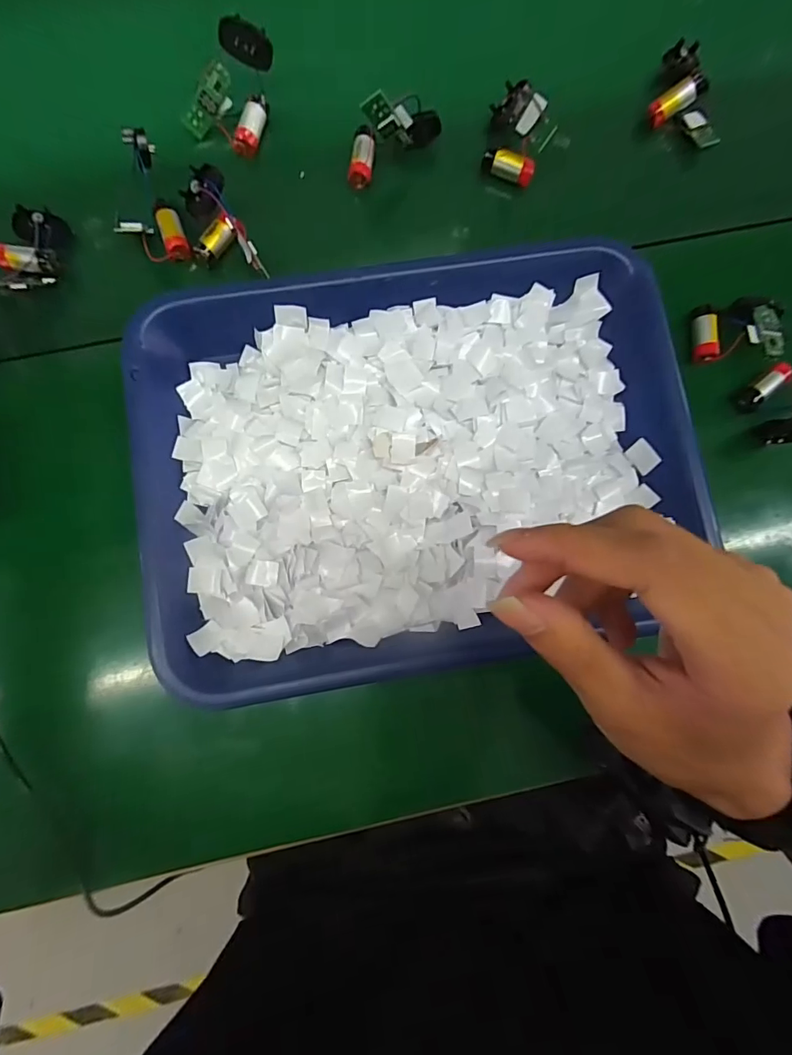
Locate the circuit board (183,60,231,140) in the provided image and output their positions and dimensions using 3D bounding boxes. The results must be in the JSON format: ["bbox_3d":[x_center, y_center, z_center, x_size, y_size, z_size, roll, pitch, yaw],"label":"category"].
[{"bbox_3d":[-0.131,-0.296,0.322,0.045,0.015,0.004,-45,42,23],"label":"circuit board"}]

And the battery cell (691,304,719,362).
[{"bbox_3d":[0.213,-0.136,0.320,0.012,0.014,0.040,-1,86,-3],"label":"battery cell"}]

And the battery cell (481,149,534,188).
[{"bbox_3d":[0.080,-0.258,0.332,0.037,0.013,0.010,19,85,-1],"label":"battery cell"}]

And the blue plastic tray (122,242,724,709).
[{"bbox_3d":[0.015,-0.040,0.292,0.335,0.032,0.253,-6,84,-2],"label":"blue plastic tray"}]

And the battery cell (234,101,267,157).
[{"bbox_3d":[-0.102,-0.280,0.327,0.015,0.011,0.034,24,99,1],"label":"battery cell"}]

